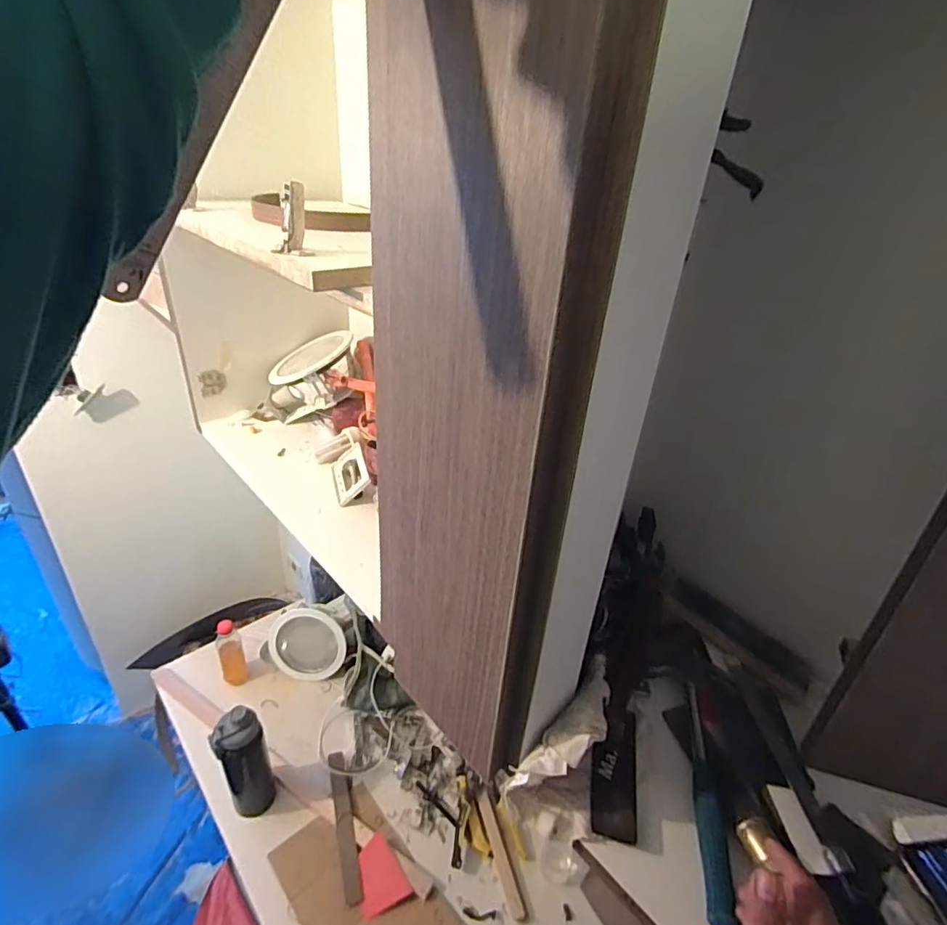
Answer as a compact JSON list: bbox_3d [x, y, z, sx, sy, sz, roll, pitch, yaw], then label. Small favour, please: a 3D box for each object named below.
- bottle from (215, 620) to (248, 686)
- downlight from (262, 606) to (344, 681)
[{"bbox_3d":[-0.568,0.450,1.242,0.056,0.194,0.049,-13,35,-27],"label":"bottle"},{"bbox_3d":[-0.408,0.441,1.292,0.205,0.054,0.168,25,73,9],"label":"downlight"}]

